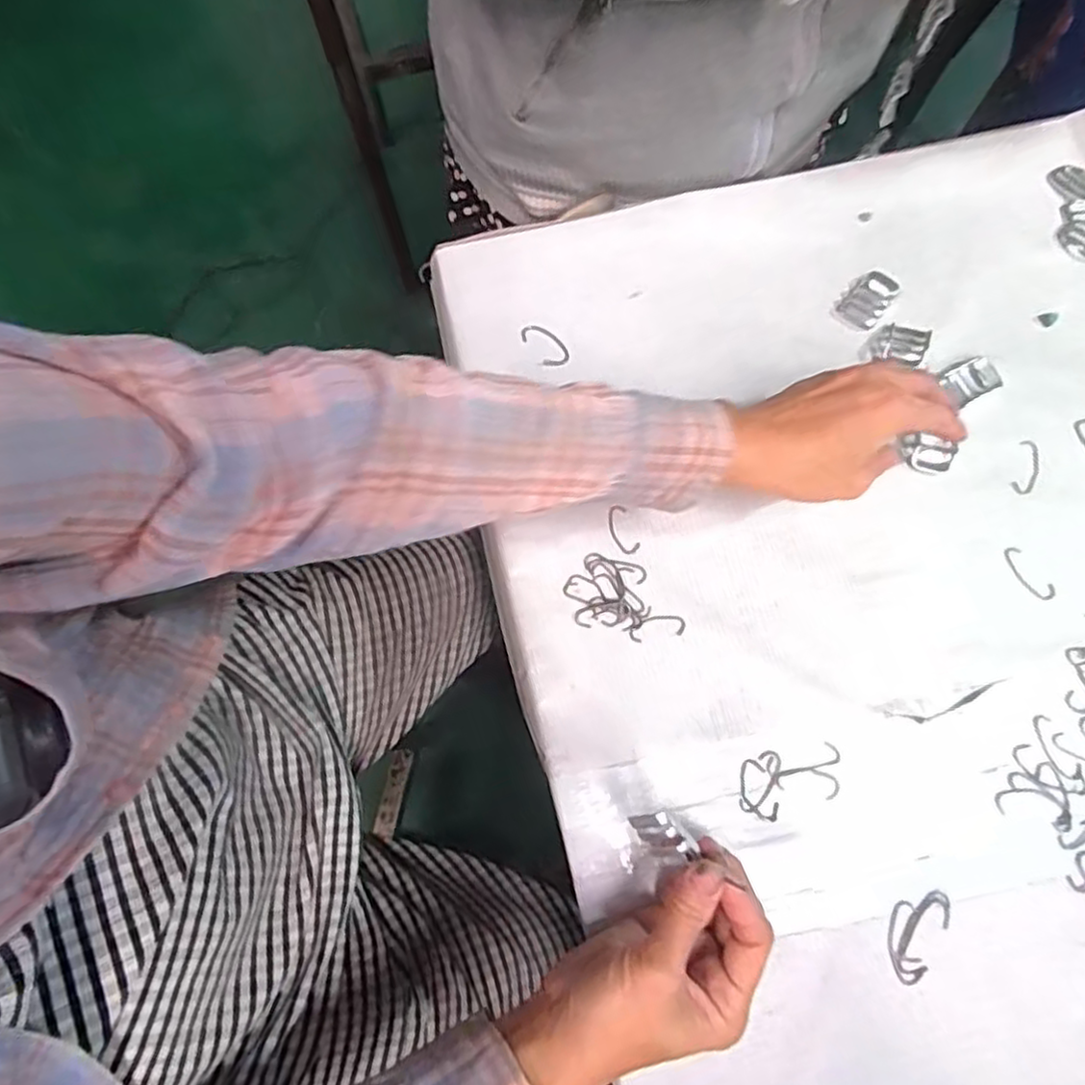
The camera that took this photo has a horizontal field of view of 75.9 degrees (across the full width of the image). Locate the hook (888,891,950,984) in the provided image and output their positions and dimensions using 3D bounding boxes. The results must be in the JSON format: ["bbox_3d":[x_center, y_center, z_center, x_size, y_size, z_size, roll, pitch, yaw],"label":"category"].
[{"bbox_3d":[0.197,0.206,0.367,0.025,0.004,0.048,30,77,9],"label":"hook"}]

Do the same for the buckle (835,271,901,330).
[{"bbox_3d":[0.221,-0.165,0.469,0.028,0.007,0.039,39,79,11],"label":"buckle"}]

